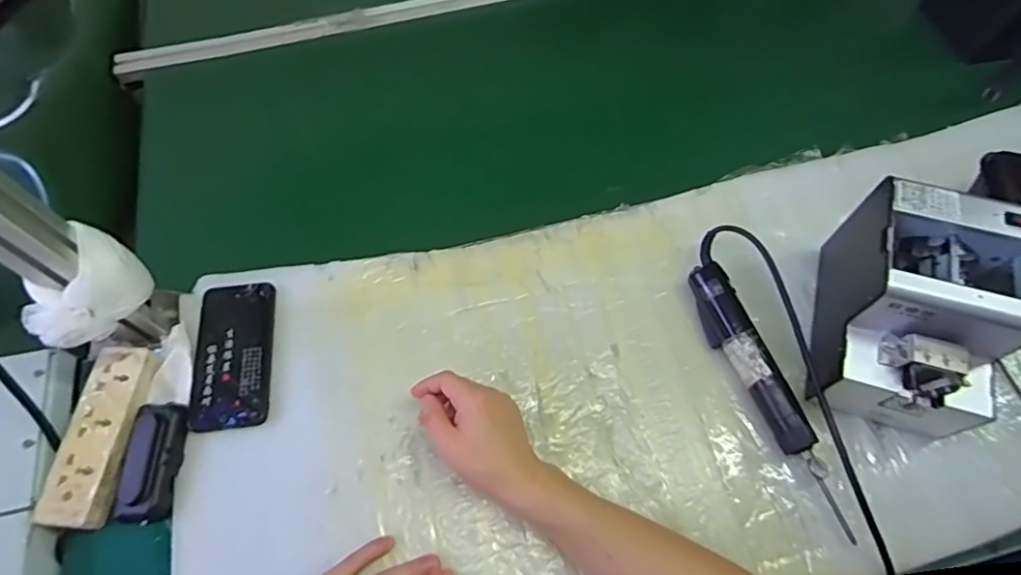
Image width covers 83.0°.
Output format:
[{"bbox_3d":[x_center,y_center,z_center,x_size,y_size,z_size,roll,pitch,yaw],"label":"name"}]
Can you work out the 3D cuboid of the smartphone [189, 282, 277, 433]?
[{"bbox_3d":[-0.285,0.068,0.595,0.083,0.013,0.154,-9,63,-3],"label":"smartphone"}]

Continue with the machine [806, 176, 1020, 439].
[{"bbox_3d":[0.366,0.022,0.518,0.131,0.136,0.164,20,65,11],"label":"machine"}]

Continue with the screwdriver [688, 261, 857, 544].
[{"bbox_3d":[0.241,0.094,0.549,0.038,0.033,0.266,-17,64,-7],"label":"screwdriver"}]

